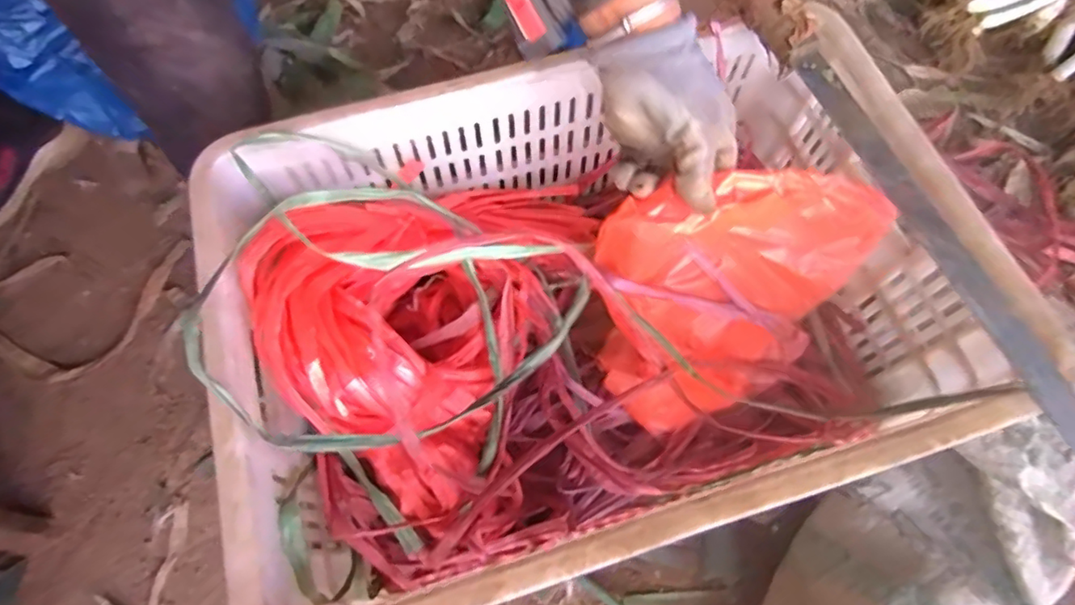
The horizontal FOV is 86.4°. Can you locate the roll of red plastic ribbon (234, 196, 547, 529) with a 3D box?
[{"bbox_3d":[-0.098,0.019,0.445,0.211,0.123,0.192,-1,62,2],"label":"roll of red plastic ribbon"}]

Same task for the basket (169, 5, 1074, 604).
[{"bbox_3d":[0.042,0.008,0.460,0.509,0.193,0.348,-17,63,-6],"label":"basket"}]

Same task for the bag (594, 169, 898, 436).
[{"bbox_3d":[0.153,-0.013,0.455,0.213,0.155,0.138,-26,68,-13],"label":"bag"}]

